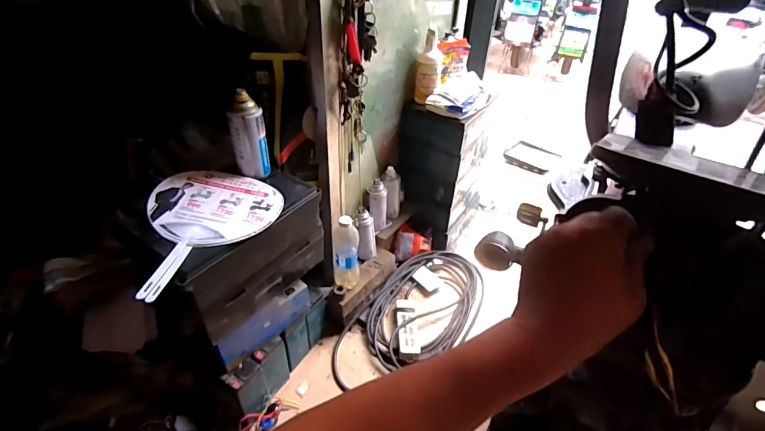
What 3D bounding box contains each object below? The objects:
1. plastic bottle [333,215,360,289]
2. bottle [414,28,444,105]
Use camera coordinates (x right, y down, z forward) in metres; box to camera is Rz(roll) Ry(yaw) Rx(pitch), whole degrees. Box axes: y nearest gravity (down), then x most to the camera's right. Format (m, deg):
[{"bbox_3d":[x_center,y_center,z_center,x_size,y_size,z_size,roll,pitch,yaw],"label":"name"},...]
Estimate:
[{"bbox_3d":[-0.090,0.099,1.070,0.071,0.204,0.057,2,39,-3],"label":"plastic bottle"},{"bbox_3d":[0.132,-0.412,1.163,0.073,0.186,0.065,6,39,2],"label":"bottle"}]

